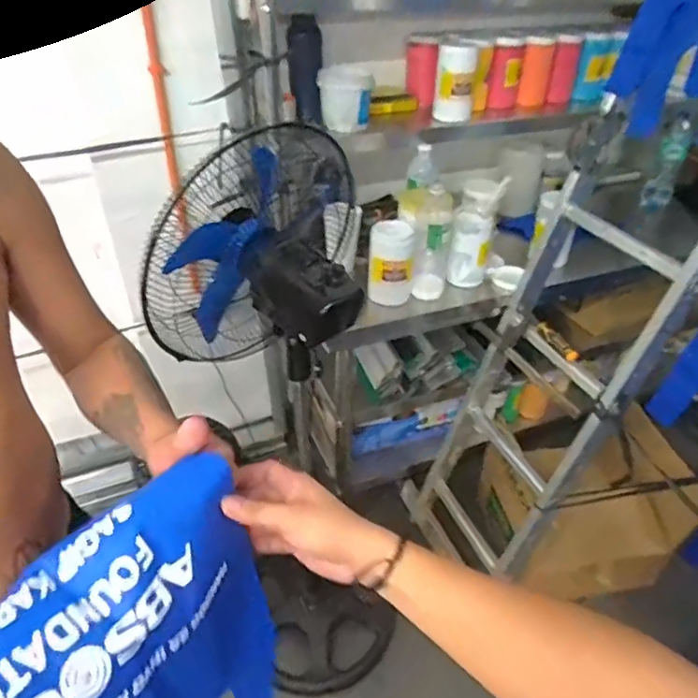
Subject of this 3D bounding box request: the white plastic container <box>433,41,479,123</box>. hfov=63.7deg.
[{"bbox_3d":[0.256,-0.637,1.353,0.096,0.168,0.081,7,35,6],"label":"white plastic container"}]

